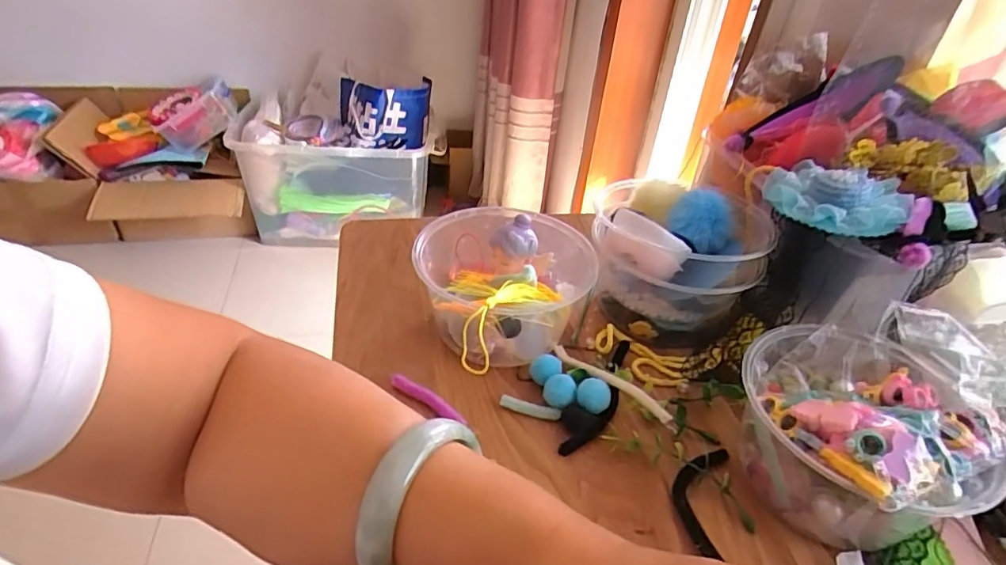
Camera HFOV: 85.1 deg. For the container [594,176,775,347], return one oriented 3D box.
[{"bbox_3d":[0.115,-0.021,0.374,0.114,0.073,0.097,20,39,21],"label":"container"}]

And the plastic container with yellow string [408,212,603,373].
[{"bbox_3d":[0.000,-0.007,0.363,0.106,0.067,0.105,4,37,-3],"label":"plastic container with yellow string"}]

